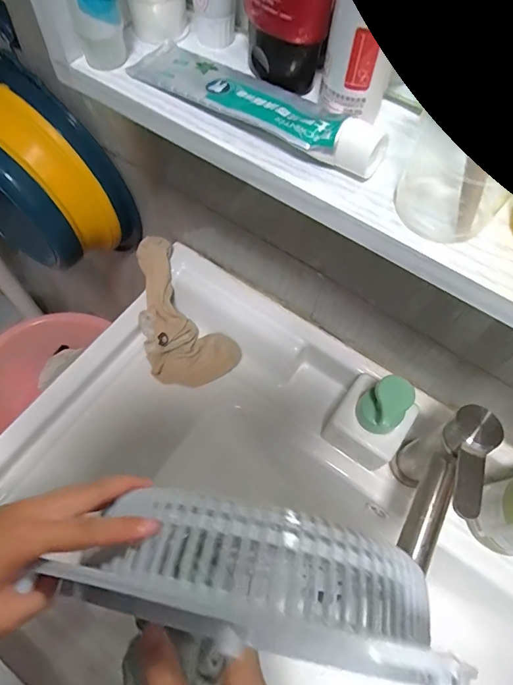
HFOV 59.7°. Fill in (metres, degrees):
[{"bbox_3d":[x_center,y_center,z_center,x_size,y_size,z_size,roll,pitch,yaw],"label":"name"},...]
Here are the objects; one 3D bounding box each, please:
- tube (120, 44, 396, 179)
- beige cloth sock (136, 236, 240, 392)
[{"bbox_3d":[-0.003,-0.143,0.260,0.168,0.026,0.041,36,66,14],"label":"tube"},{"bbox_3d":[-0.111,-0.031,0.567,0.102,0.023,0.192,-34,90,4],"label":"beige cloth sock"}]

